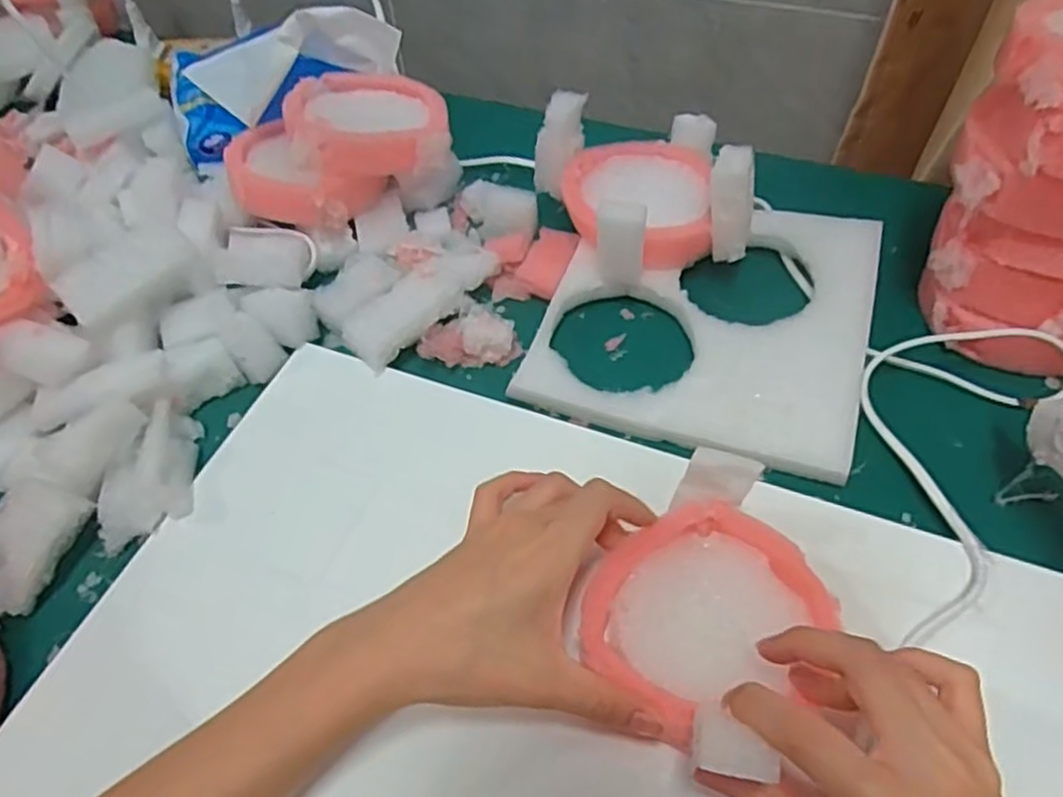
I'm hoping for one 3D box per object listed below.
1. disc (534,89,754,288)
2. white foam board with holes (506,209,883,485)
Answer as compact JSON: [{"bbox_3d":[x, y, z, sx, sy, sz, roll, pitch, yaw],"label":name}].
[{"bbox_3d":[0.071,-0.128,0.466,0.109,0.075,0.113,-2,52,2],"label":"disc"},{"bbox_3d":[0.103,-0.052,0.438,0.173,0.017,0.180,14,54,15],"label":"white foam board with holes"}]

